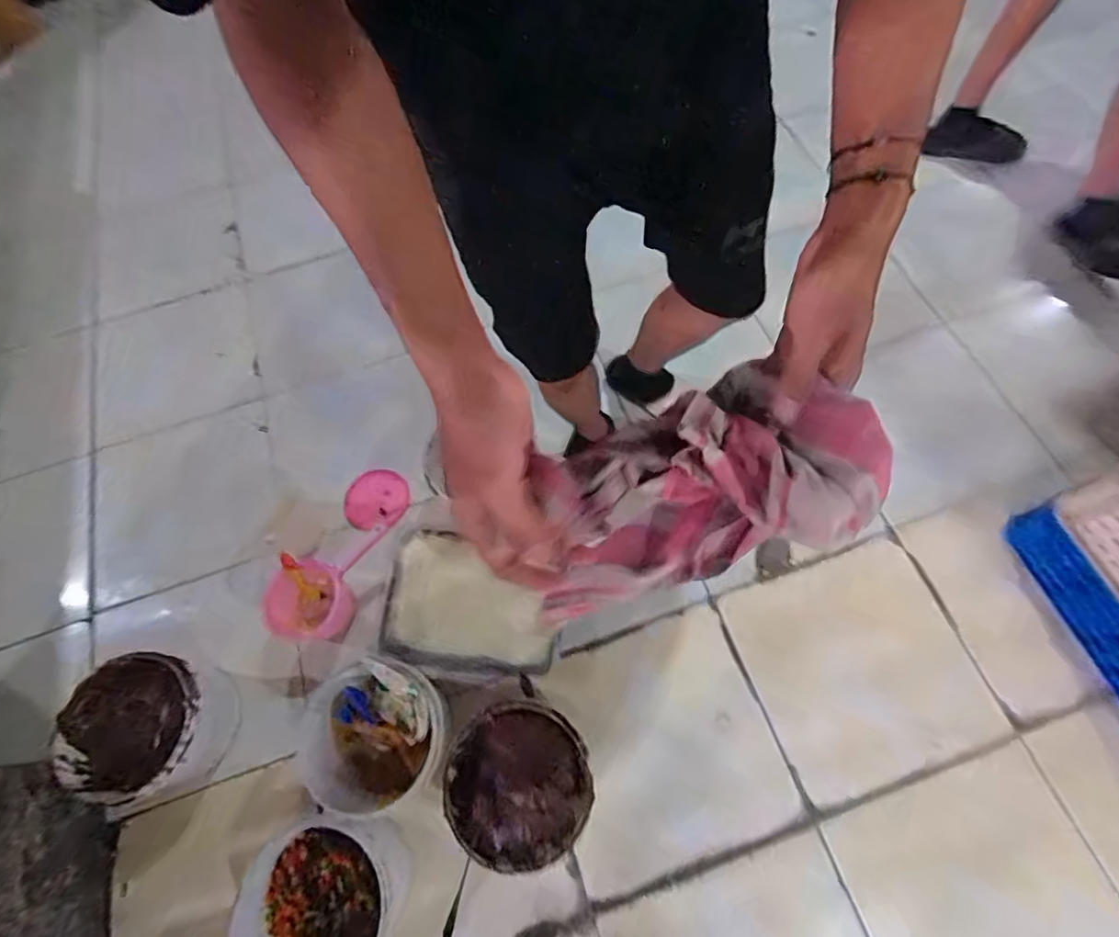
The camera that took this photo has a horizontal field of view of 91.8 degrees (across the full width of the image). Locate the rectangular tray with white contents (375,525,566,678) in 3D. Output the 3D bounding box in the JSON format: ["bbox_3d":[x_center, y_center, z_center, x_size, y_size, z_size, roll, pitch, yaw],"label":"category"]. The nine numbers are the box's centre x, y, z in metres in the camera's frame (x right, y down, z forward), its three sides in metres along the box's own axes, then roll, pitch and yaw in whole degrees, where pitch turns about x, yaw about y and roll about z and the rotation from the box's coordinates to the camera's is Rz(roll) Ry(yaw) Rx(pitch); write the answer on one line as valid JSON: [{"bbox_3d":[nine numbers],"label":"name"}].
[{"bbox_3d":[-0.169,0.264,1.055,0.332,0.028,0.244,9,68,5],"label":"rectangular tray with white contents"}]

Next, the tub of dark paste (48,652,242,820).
[{"bbox_3d":[-0.701,0.451,0.941,0.228,0.172,0.221,-1,72,4],"label":"tub of dark paste"}]

